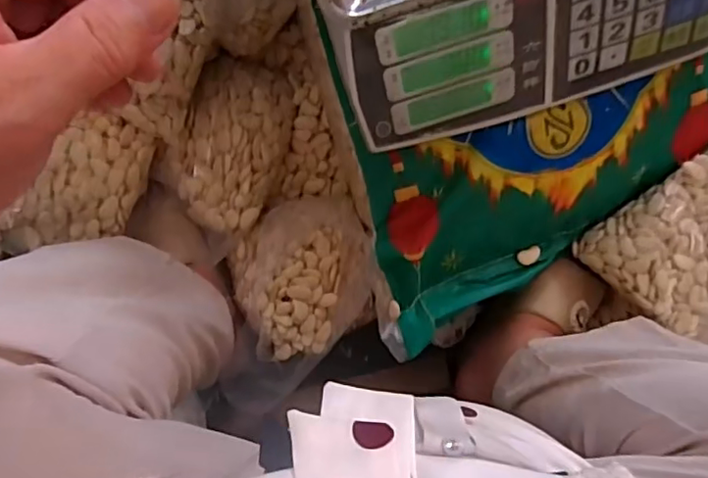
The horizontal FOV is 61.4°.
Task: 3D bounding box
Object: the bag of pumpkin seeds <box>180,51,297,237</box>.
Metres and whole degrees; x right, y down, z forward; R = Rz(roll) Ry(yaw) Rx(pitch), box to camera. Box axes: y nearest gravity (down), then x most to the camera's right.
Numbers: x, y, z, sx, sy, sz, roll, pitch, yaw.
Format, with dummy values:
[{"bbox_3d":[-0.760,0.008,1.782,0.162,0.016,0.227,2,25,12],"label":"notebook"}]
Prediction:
[{"bbox_3d":[-0.114,-0.092,0.593,0.092,0.053,0.166,11,99,-5],"label":"bag of pumpkin seeds"}]

